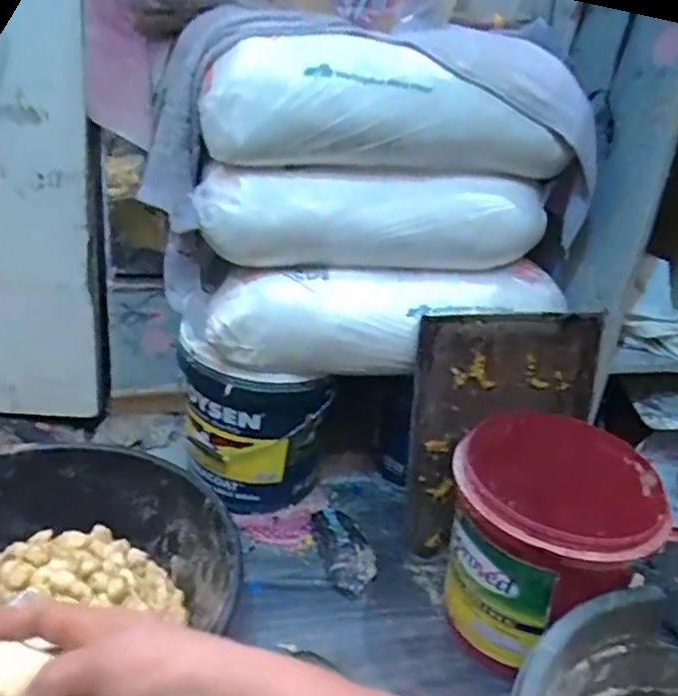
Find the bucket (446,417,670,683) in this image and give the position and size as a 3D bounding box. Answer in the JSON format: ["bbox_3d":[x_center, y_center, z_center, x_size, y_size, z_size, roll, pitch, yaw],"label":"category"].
[{"bbox_3d":[0.300,0.293,0.960,0.270,0.310,0.269,17,28,20],"label":"bucket"}]

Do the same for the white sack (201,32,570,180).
[{"bbox_3d":[0.072,-0.362,0.960,0.533,0.166,0.170,1,26,-12],"label":"white sack"}]

